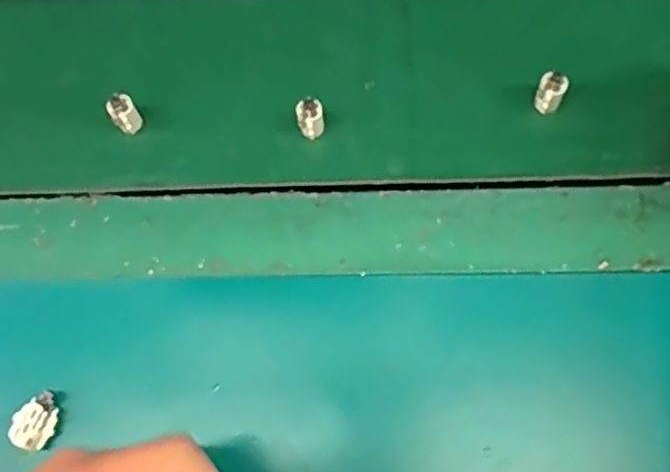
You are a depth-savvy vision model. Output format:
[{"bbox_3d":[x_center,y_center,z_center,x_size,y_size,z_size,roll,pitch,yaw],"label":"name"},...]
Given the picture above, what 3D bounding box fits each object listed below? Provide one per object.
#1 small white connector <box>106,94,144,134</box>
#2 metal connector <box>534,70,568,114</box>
[{"bbox_3d":[-0.122,-0.070,0.411,0.015,0.025,0.014,-1,68,2],"label":"small white connector"},{"bbox_3d":[0.122,-0.081,0.399,0.015,0.023,0.012,23,71,11],"label":"metal connector"}]

